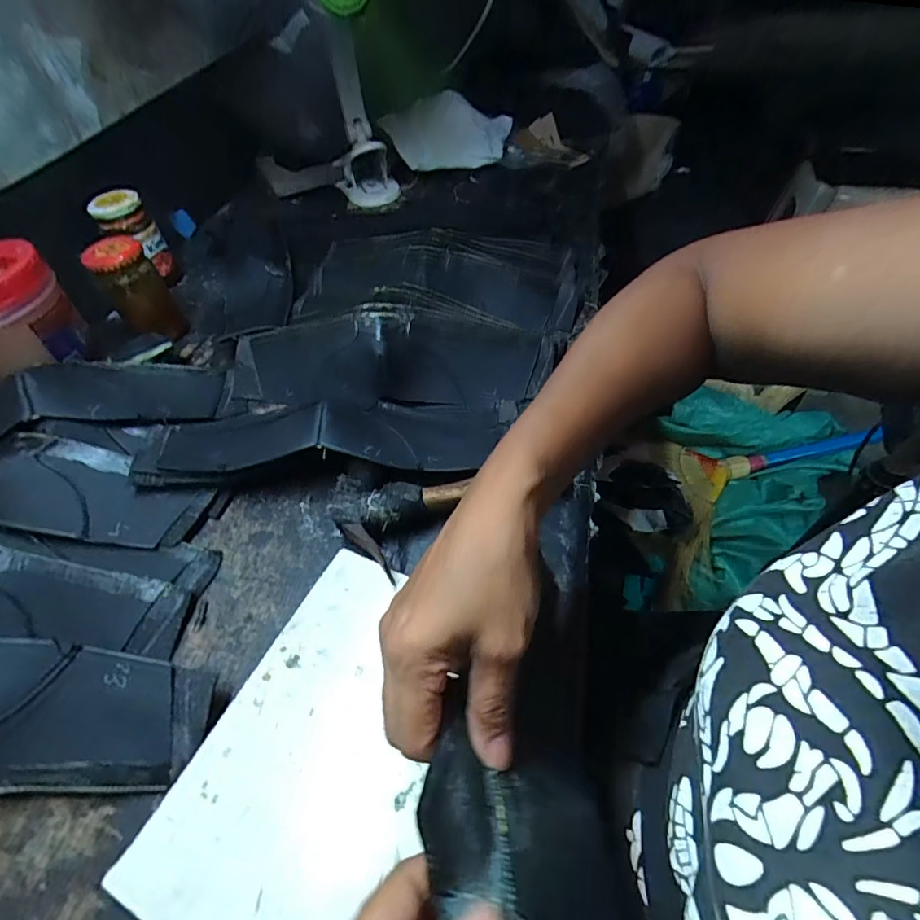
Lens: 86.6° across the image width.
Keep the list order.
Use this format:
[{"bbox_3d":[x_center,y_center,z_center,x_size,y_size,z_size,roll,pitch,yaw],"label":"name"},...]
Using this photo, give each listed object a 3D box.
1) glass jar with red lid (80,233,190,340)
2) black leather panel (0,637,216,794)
[{"bbox_3d":[-0.362,-0.190,0.551,0.058,0.106,0.055,-2,51,3],"label":"glass jar with red lid"},{"bbox_3d":[-0.265,0.154,0.297,0.201,0.032,0.080,16,51,-12],"label":"black leather panel"}]

